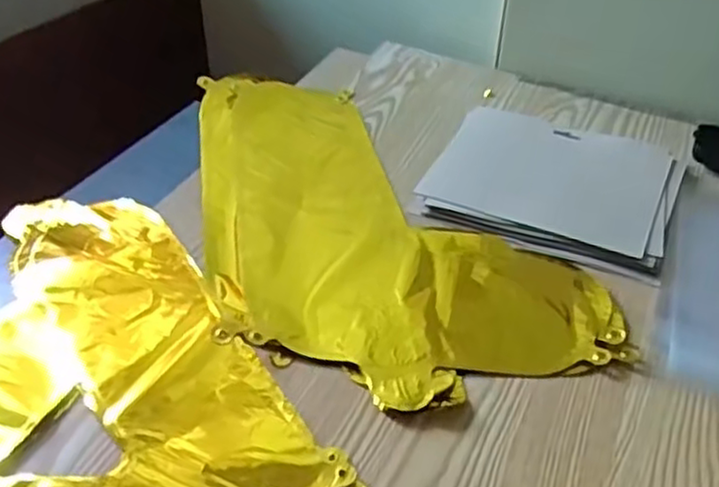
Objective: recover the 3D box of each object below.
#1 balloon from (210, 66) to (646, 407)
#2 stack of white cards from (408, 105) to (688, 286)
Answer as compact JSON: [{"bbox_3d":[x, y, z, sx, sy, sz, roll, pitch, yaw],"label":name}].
[{"bbox_3d":[-0.018,-0.025,0.589,0.224,0.015,0.436,-22,45,-26],"label":"balloon"},{"bbox_3d":[0.171,-0.054,0.634,0.205,0.012,0.187,16,42,17],"label":"stack of white cards"}]

